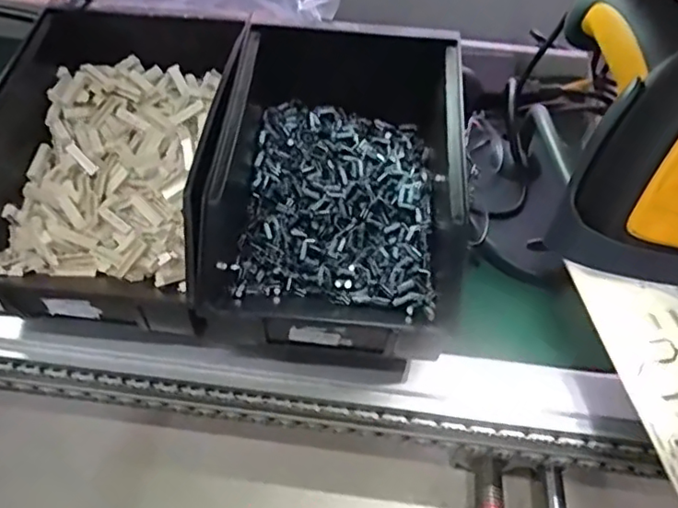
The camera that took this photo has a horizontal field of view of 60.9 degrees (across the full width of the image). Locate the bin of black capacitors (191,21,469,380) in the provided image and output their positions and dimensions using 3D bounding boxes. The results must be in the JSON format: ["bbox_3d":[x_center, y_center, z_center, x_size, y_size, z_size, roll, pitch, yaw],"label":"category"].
[{"bbox_3d":[-0.002,-0.054,0.399,0.157,0.103,0.228,4,45,2],"label":"bin of black capacitors"}]

